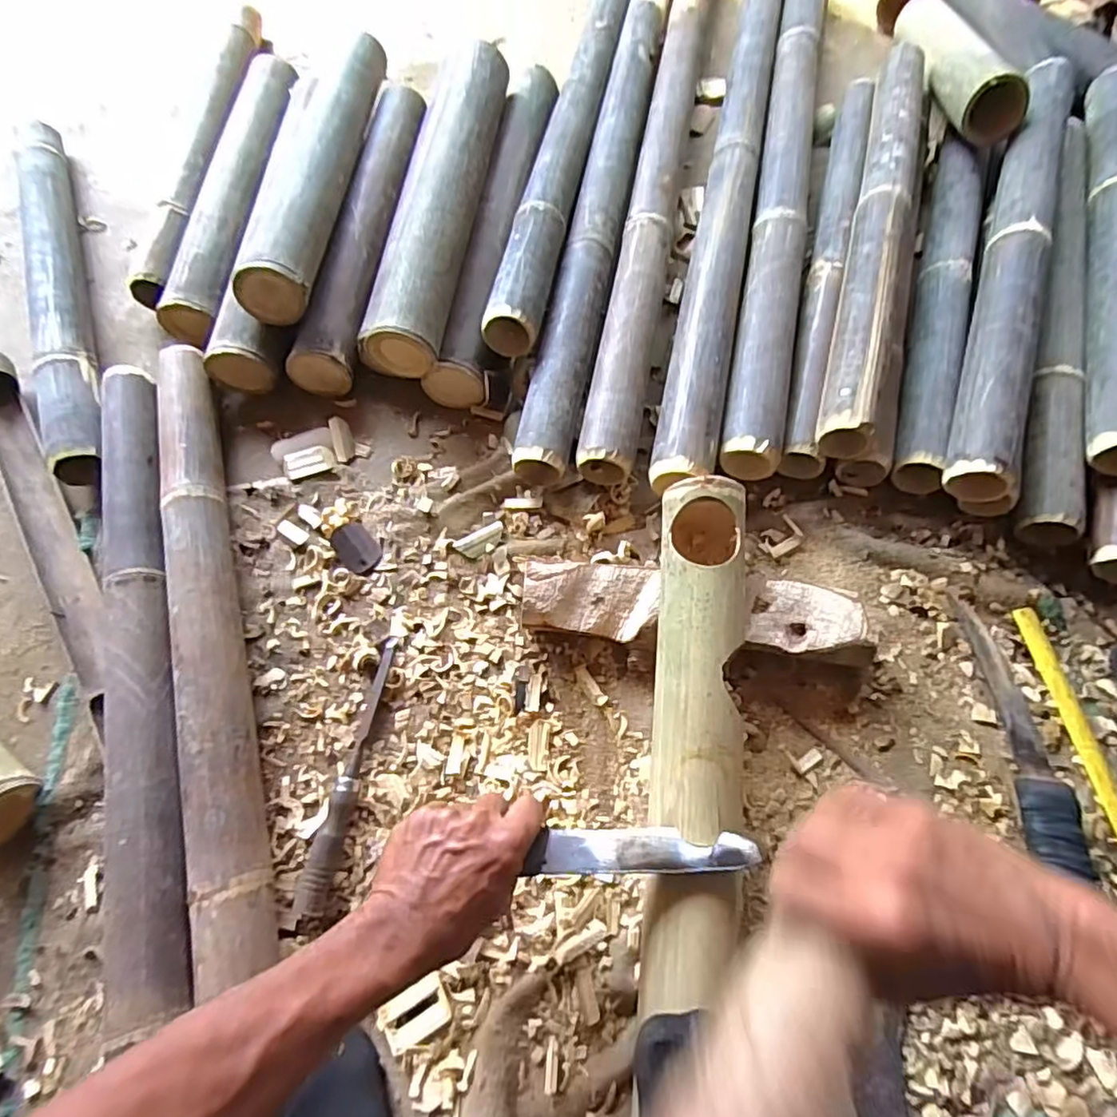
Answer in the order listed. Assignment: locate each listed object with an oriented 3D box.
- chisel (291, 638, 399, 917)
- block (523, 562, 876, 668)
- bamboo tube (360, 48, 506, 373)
[{"bbox_3d":[-0.192,0.191,0.575,0.026,0.022,0.243,9,67,5],"label":"chisel"},{"bbox_3d":[0.129,0.050,0.605,0.323,0.059,0.080,6,67,4],"label":"block"},{"bbox_3d":[-0.133,-0.441,0.750,0.076,0.072,0.496,8,67,5],"label":"bamboo tube"}]

